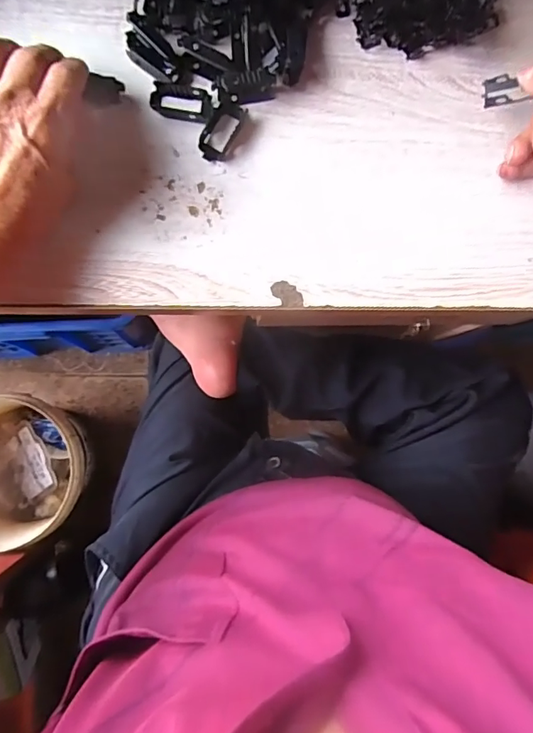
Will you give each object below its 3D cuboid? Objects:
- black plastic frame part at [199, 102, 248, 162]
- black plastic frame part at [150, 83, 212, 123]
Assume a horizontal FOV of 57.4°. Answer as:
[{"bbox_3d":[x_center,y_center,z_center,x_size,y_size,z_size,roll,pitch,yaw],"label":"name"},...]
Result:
[{"bbox_3d":[-0.036,-0.185,0.381,0.024,0.006,0.050,27,82,-4],"label":"black plastic frame part"},{"bbox_3d":[-0.065,-0.206,0.377,0.045,0.005,0.027,10,83,-6],"label":"black plastic frame part"}]

